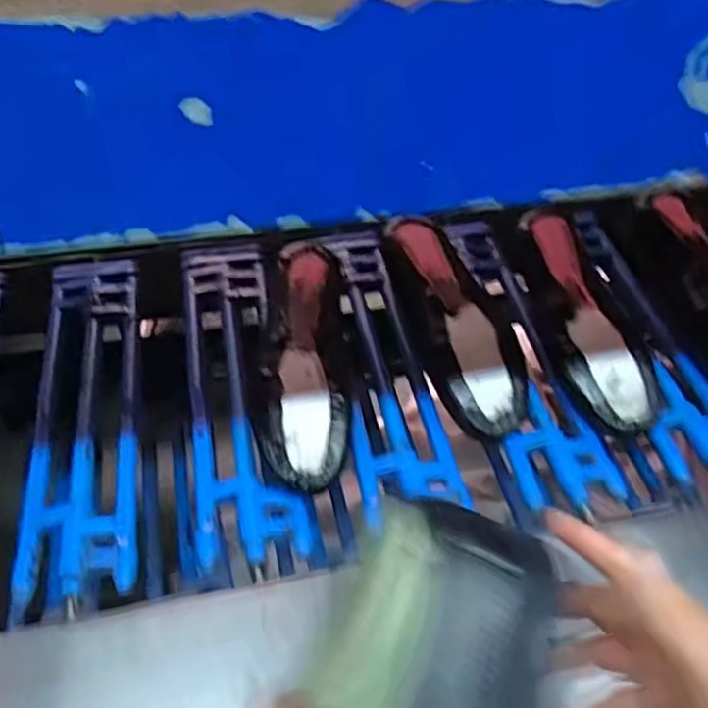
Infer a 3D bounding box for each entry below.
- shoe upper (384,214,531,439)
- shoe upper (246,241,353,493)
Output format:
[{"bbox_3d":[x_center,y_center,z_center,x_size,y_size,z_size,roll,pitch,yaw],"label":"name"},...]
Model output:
[{"bbox_3d":[0.095,-0.028,0.666,0.085,0.086,0.246,-17,52,-16],"label":"shoe upper"},{"bbox_3d":[-0.049,0.002,0.613,0.087,0.052,0.239,-2,49,-4],"label":"shoe upper"}]

